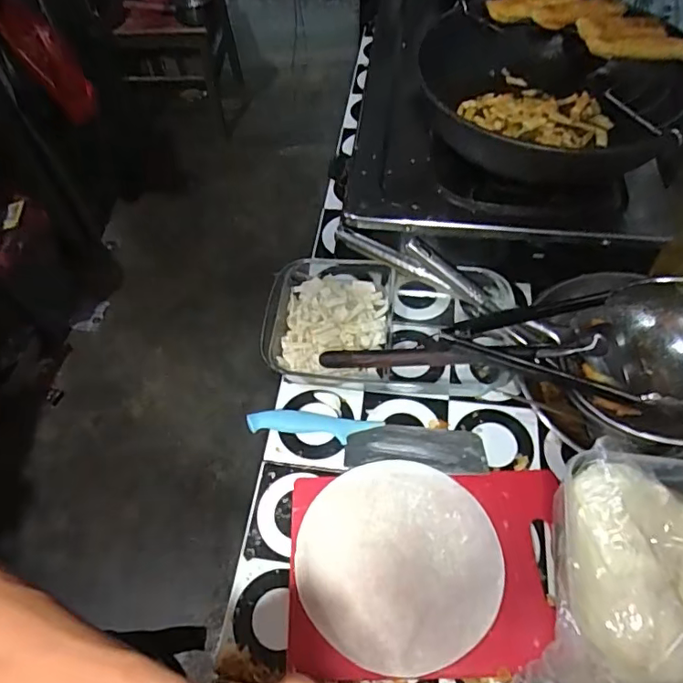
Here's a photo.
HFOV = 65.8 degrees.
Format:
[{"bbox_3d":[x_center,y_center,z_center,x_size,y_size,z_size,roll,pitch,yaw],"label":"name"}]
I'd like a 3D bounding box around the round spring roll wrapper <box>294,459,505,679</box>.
[{"bbox_3d":[0.055,0.212,0.514,0.190,0.010,0.186,-1,57,2],"label":"round spring roll wrapper"}]

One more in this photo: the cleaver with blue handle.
[{"bbox_3d":[0.027,0.109,0.583,0.257,0.021,0.058,6,57,6],"label":"cleaver with blue handle"}]

